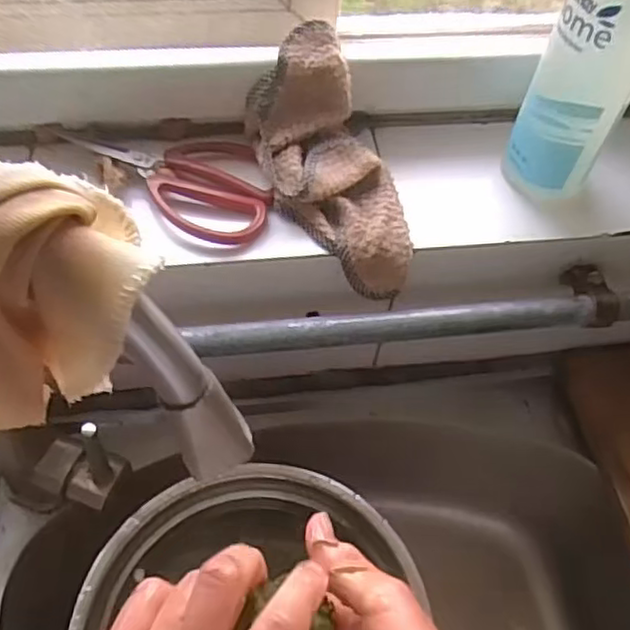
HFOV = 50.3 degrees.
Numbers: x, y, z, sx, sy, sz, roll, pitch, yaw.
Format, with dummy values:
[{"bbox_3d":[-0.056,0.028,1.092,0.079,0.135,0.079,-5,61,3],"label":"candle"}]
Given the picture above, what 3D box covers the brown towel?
[{"bbox_3d":[0.010,-0.098,0.459,0.077,0.042,0.182,-23,88,-16],"label":"brown towel"}]

